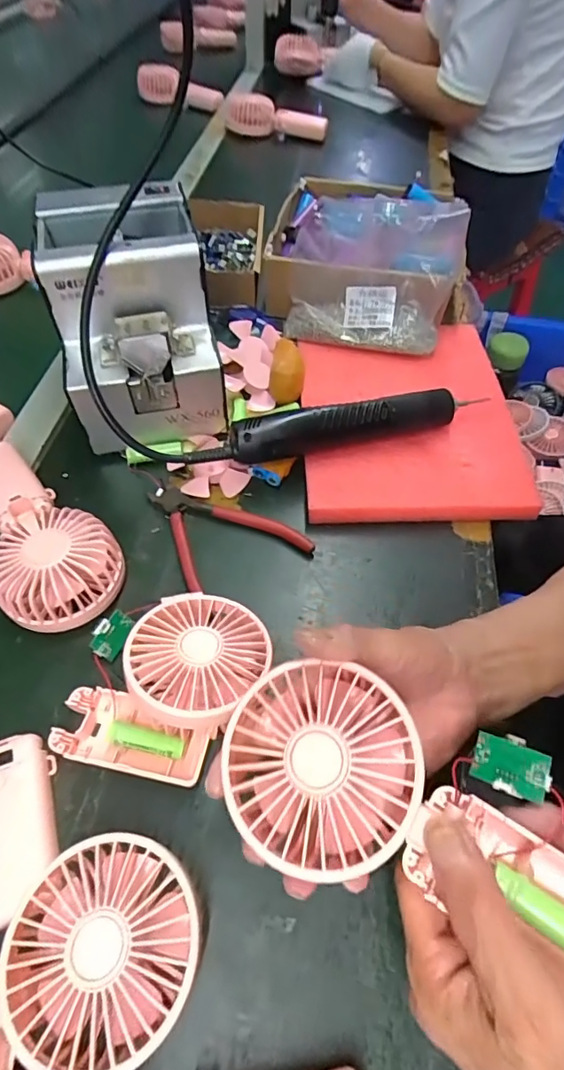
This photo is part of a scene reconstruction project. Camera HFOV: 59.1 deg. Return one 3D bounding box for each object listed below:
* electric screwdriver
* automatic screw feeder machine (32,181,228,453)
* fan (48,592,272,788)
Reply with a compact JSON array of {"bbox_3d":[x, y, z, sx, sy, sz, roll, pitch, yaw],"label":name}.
[{"bbox_3d":[0.065,-0.097,0.435,0.220,0.039,0.029,-12,56,-8],"label":"electric screwdriver"},{"bbox_3d":[-0.131,-0.195,0.445,0.126,0.139,0.177,-13,56,-8],"label":"automatic screw feeder machine"},{"bbox_3d":[-0.070,0.084,0.312,0.124,0.044,0.120,0,55,0],"label":"fan"}]

